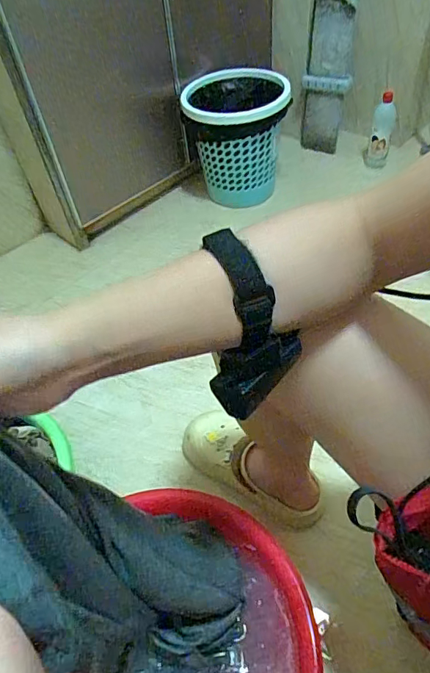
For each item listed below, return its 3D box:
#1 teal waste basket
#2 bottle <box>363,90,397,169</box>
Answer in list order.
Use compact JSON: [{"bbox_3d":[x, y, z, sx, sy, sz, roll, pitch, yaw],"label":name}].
[{"bbox_3d":[0.059,-0.514,1.183,0.260,0.276,0.232,-7,49,0],"label":"teal waste basket"},{"bbox_3d":[0.470,-0.579,1.262,0.068,0.192,0.063,11,51,15],"label":"bottle"}]

